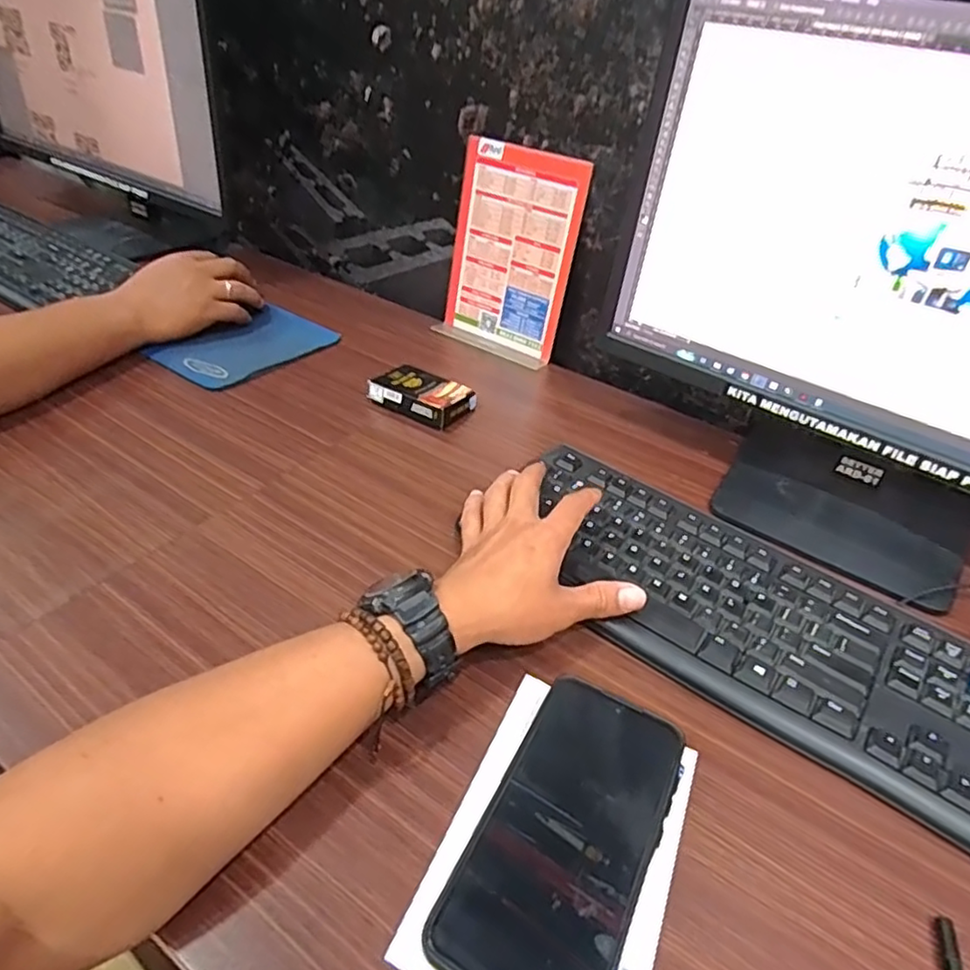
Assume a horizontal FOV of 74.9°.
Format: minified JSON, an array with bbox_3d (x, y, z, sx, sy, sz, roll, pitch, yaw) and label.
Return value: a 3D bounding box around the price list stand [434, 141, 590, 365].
[{"bbox_3d":[0.024,-0.258,0.711,0.151,0.203,0.050,28,43,25],"label":"price list stand"}]

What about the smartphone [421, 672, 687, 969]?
[{"bbox_3d":[0.043,0.173,0.318,0.080,0.015,0.161,22,41,19],"label":"smartphone"}]

